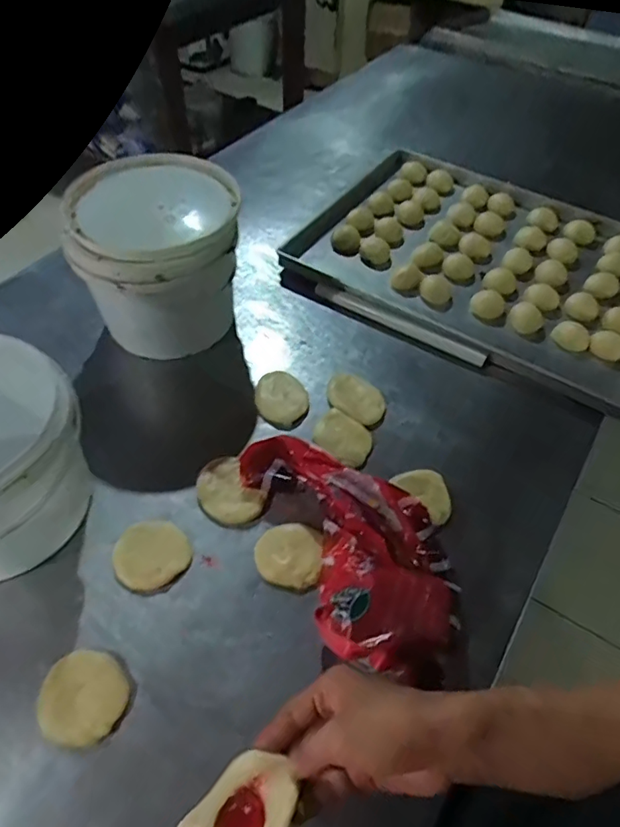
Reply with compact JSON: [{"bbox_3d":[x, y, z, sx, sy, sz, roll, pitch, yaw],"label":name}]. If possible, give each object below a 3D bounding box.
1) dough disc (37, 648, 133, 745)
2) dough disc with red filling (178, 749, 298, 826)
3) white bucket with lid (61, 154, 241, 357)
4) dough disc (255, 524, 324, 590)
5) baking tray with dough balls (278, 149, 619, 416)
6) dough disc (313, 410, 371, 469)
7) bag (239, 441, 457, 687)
[{"bbox_3d":[-0.207,0.258,0.476,0.072,0.018,0.073,1,52,-1],"label":"dough disc"},{"bbox_3d":[-0.047,0.275,0.348,0.088,0.006,0.064,-40,44,-26],"label":"dough disc with red filling"},{"bbox_3d":[-0.199,-0.208,0.728,0.194,0.208,0.199,-1,52,-3],"label":"white bucket with lid"},{"bbox_3d":[-0.022,0.154,0.577,0.074,0.013,0.071,1,52,-1],"label":"dough disc"},{"bbox_3d":[0.351,-0.246,0.877,0.736,0.062,0.455,29,57,19],"label":"baking tray with dough balls"},{"bbox_3d":[0.041,0.028,0.667,0.079,0.020,0.071,28,57,19],"label":"dough disc"},{"bbox_3d":[0.044,0.132,0.555,0.152,0.067,0.301,-21,56,-17],"label":"bag"}]

